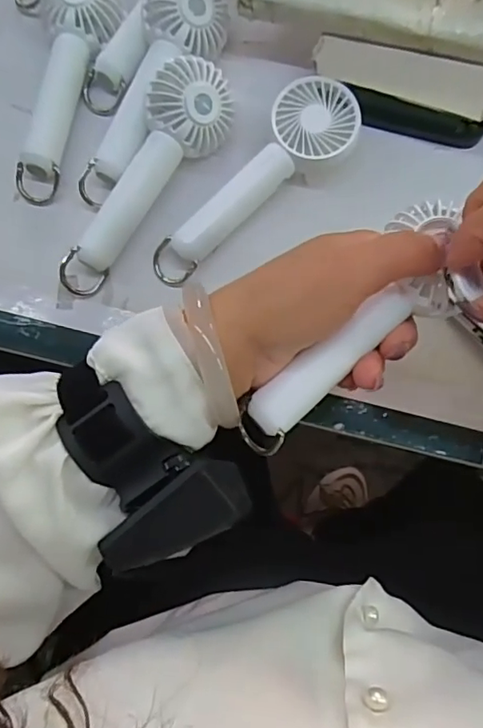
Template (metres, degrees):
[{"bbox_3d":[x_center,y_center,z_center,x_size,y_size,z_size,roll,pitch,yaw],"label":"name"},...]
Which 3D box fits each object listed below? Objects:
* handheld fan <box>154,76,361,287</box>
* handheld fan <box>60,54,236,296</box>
[{"bbox_3d":[0.010,-0.114,0.356,0.051,0.033,0.162,43,80,10],"label":"handheld fan"},{"bbox_3d":[-0.066,-0.121,0.349,0.049,0.046,0.165,40,82,8],"label":"handheld fan"}]

